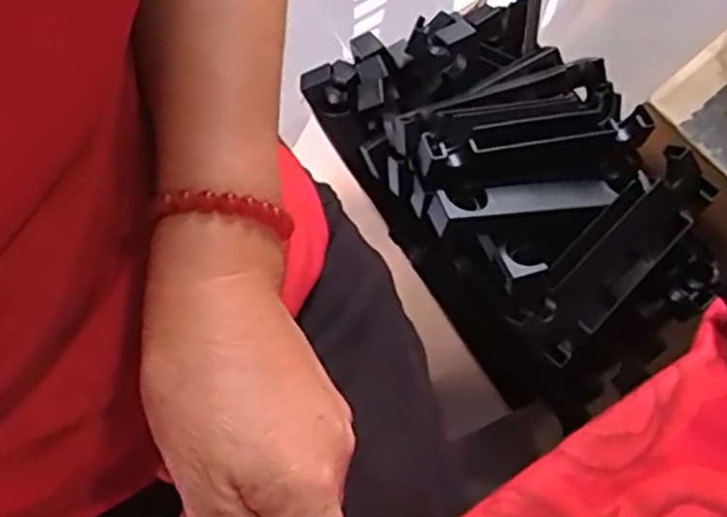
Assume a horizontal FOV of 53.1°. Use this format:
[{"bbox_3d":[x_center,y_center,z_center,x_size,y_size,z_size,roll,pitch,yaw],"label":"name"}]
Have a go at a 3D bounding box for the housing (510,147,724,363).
[{"bbox_3d":[0.201,-0.001,0.583,0.056,0.049,0.199,43,78,11],"label":"housing"}]

